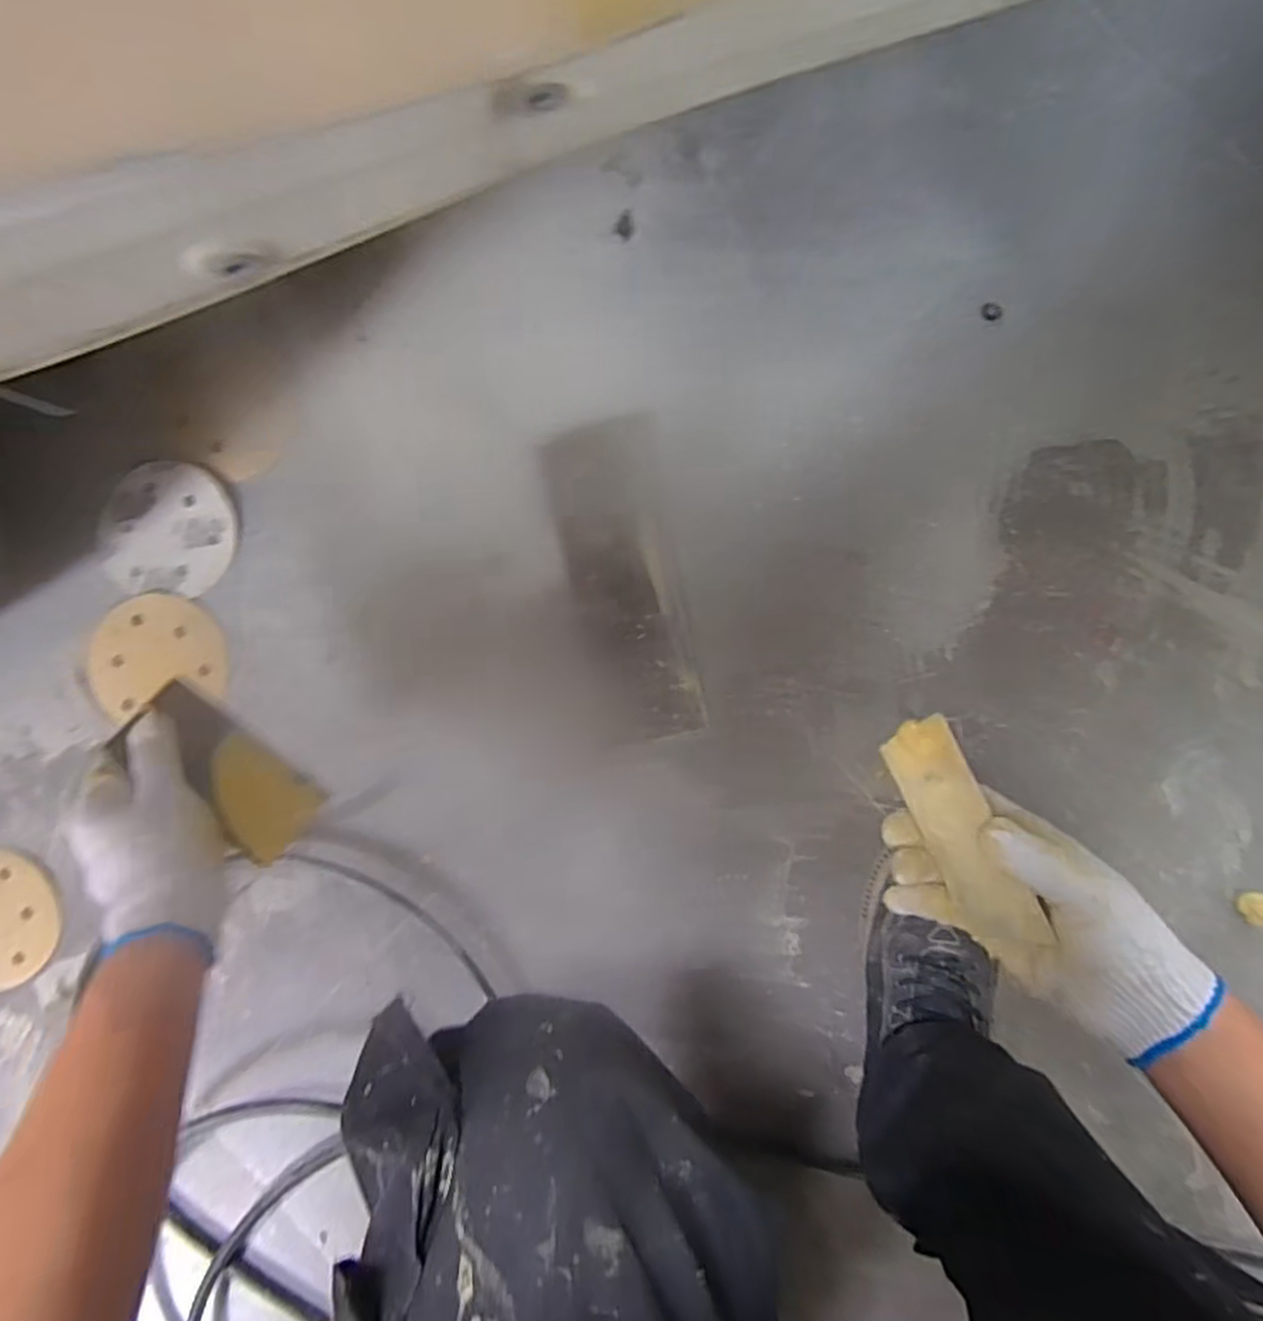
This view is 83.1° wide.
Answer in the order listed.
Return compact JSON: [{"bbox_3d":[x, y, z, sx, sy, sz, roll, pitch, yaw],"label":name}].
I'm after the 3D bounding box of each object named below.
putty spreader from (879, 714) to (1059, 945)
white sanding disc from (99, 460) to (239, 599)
[{"bbox_3d":[0.193,0.102,0.420,0.011,0.064,0.133,-19,73,-19],"label":"putty spreader"},{"bbox_3d":[-0.395,-0.113,0.613,0.104,0.012,0.109,0,93,-4],"label":"white sanding disc"}]

